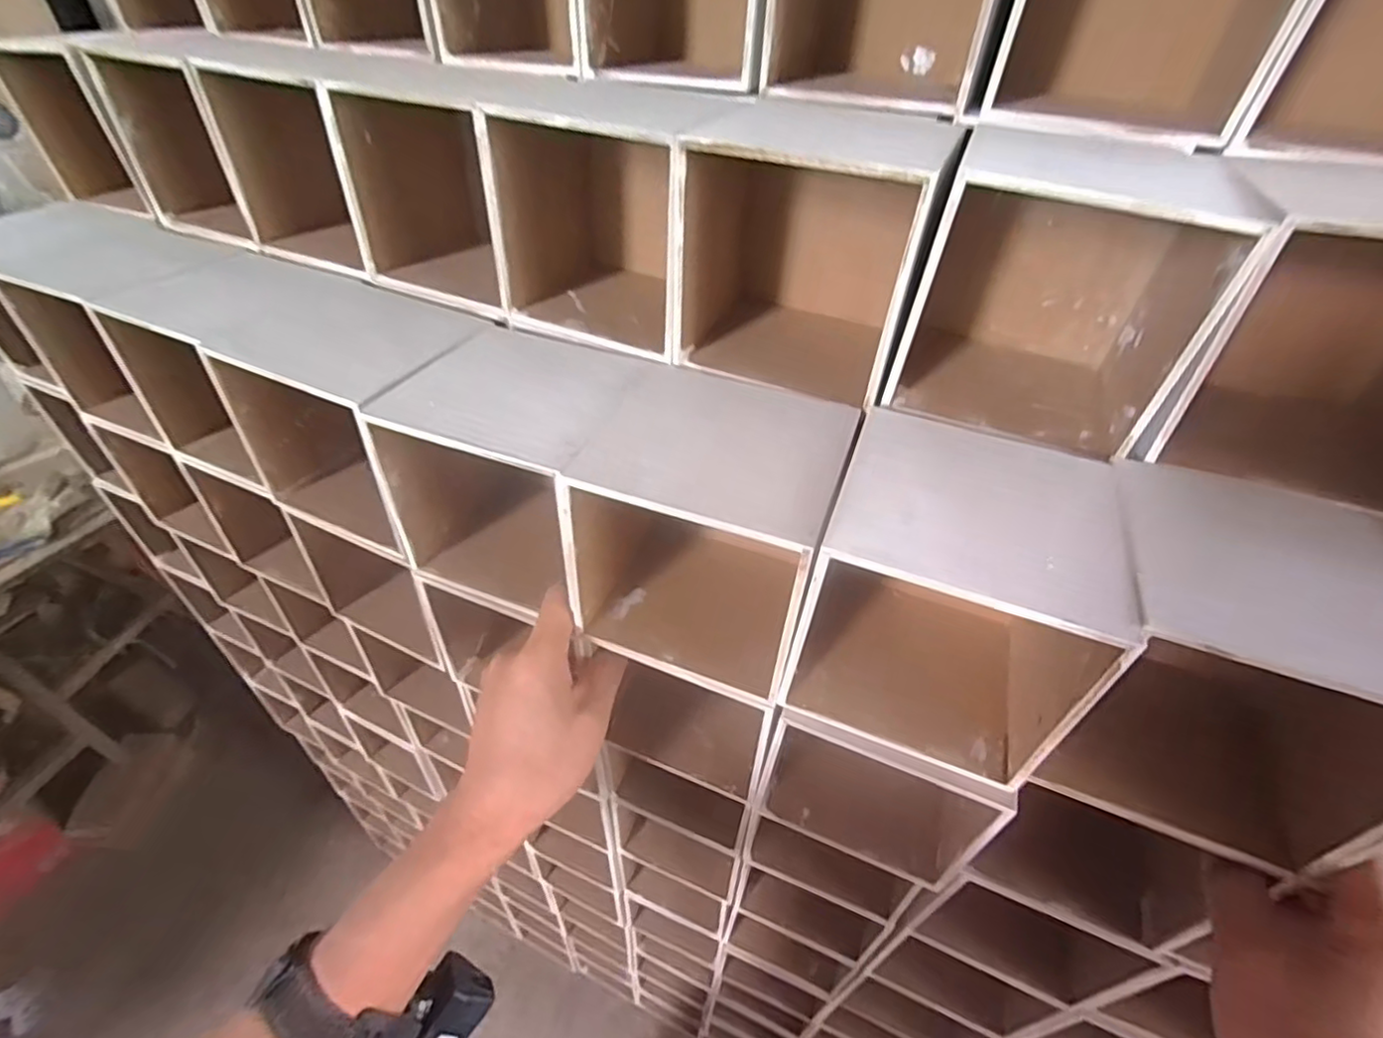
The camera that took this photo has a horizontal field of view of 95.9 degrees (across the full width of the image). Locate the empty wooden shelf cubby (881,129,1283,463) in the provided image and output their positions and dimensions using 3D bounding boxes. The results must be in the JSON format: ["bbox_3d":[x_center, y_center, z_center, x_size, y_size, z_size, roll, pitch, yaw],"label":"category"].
[{"bbox_3d":[0.172,-0.110,0.304,0.113,0.109,0.115,18,45,18],"label":"empty wooden shelf cubby"}]

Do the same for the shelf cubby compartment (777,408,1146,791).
[{"bbox_3d":[0.115,0.034,0.291,0.118,0.115,0.110,18,45,18],"label":"shelf cubby compartment"}]

